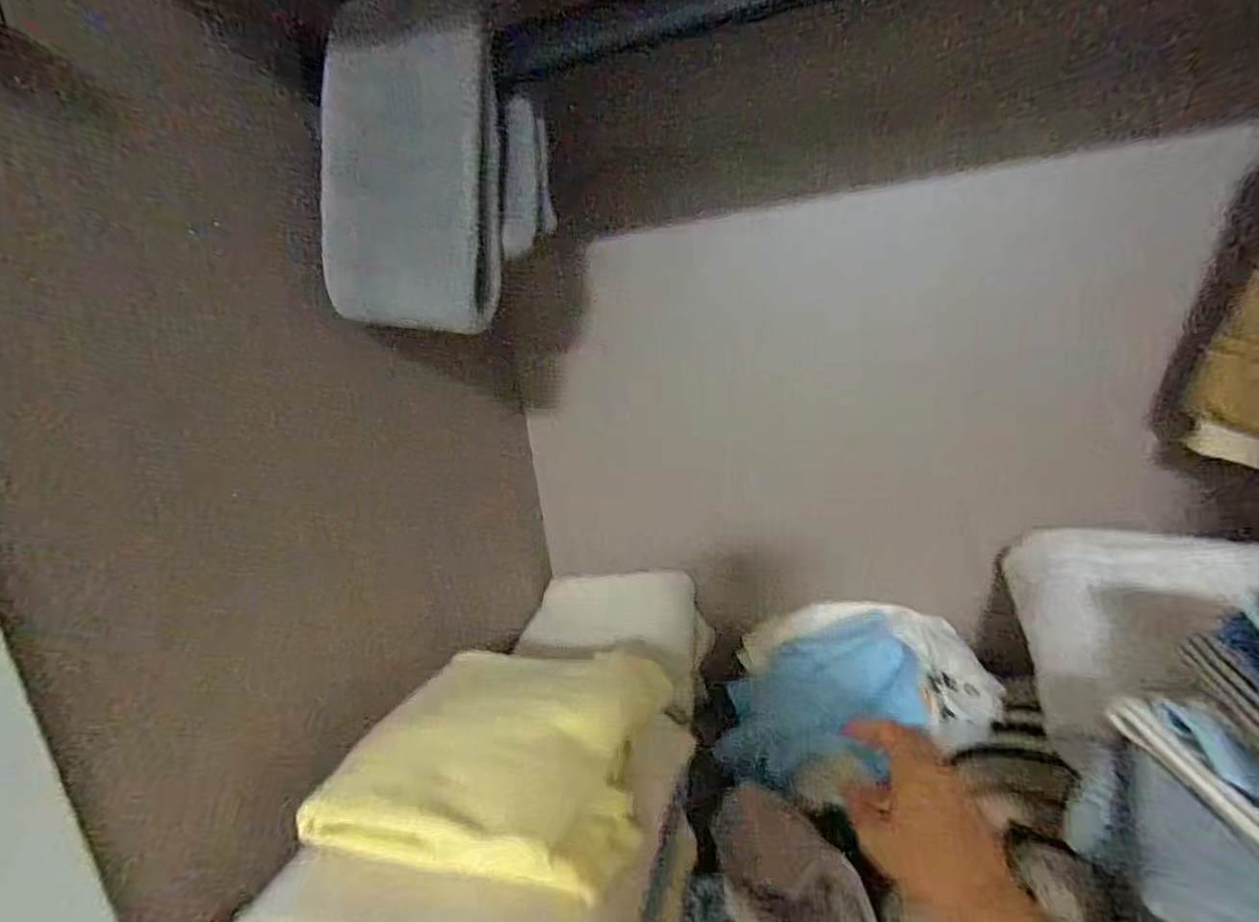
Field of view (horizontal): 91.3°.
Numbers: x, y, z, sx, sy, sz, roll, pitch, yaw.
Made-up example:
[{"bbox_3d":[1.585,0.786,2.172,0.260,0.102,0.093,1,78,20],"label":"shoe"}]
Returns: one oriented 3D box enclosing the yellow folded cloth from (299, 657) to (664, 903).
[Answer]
[{"bbox_3d":[-0.083,0.195,0.449,0.189,0.060,0.215,-3,15,18],"label":"yellow folded cloth"}]

